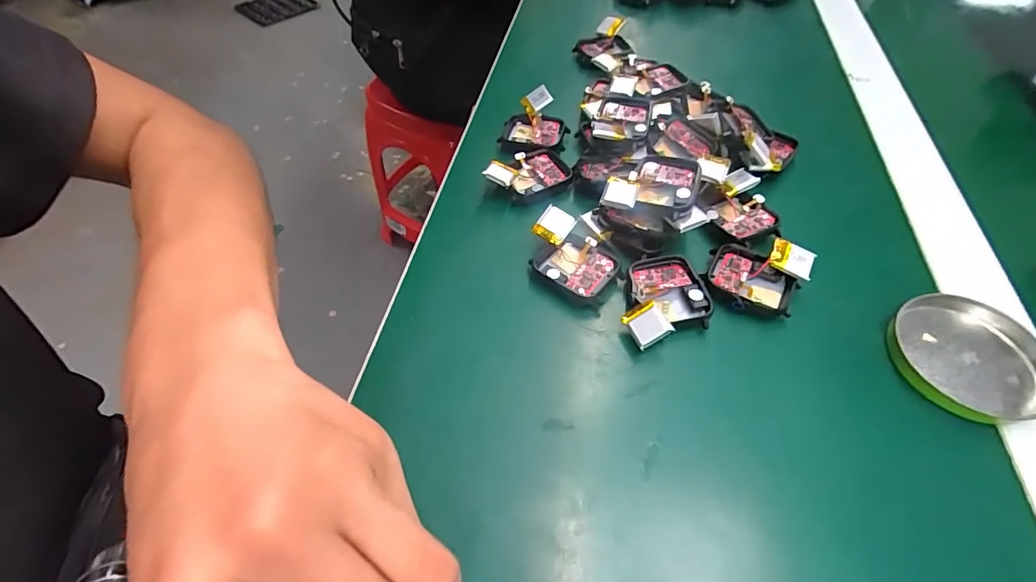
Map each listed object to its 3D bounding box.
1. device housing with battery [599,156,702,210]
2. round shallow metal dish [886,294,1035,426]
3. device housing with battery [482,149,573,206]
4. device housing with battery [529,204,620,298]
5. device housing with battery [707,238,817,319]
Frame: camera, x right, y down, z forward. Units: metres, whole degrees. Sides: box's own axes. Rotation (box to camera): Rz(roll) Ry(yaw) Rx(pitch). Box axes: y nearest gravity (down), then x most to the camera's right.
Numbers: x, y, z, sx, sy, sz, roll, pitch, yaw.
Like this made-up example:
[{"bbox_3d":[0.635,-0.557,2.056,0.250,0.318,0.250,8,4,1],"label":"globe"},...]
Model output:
[{"bbox_3d":[0.078,-0.065,0.266,0.054,0.008,0.044,7,56,6],"label":"device housing with battery"},{"bbox_3d":[0.221,0.031,0.222,0.055,0.017,0.063,-5,54,-3],"label":"round shallow metal dish"},{"bbox_3d":[0.006,-0.078,0.303,0.054,0.019,0.037,-16,55,-10],"label":"device housing with battery"},{"bbox_3d":[0.029,-0.020,0.261,0.036,0.022,0.054,-35,60,-22],"label":"device housing with battery"},{"bbox_3d":[0.130,-0.008,0.248,0.048,0.020,0.042,19,56,15],"label":"device housing with battery"}]

